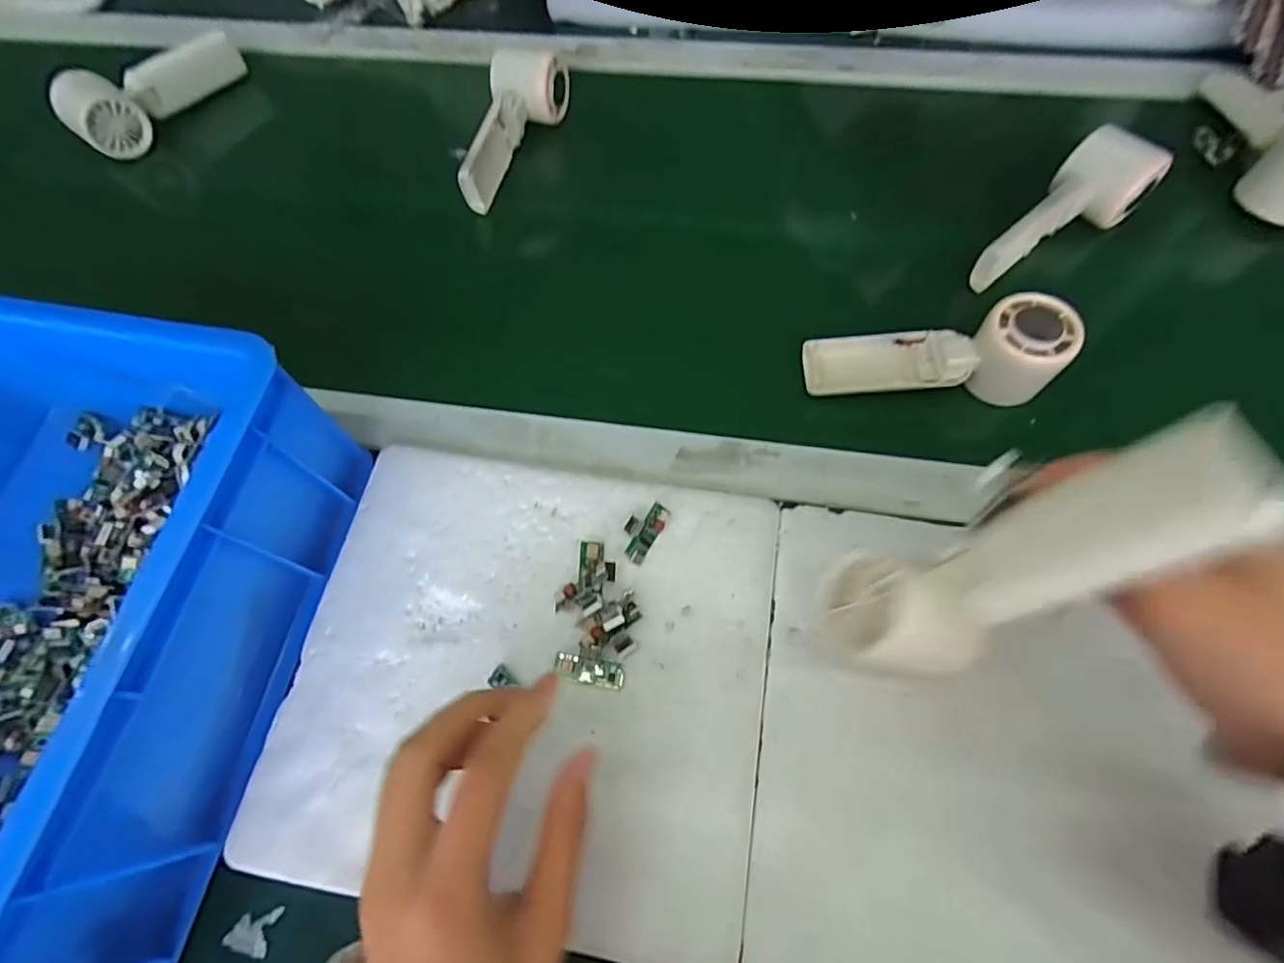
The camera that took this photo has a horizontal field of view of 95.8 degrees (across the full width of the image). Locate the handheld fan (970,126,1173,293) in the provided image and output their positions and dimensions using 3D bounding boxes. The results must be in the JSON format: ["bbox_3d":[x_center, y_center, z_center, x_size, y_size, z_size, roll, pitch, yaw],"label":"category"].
[{"bbox_3d":[0.314,-0.203,0.447,0.149,0.057,0.055,-36,68,3],"label":"handheld fan"}]

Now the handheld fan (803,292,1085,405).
[{"bbox_3d":[0.198,-0.090,0.396,0.160,0.050,0.050,2,67,3],"label":"handheld fan"}]

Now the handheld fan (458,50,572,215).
[{"bbox_3d":[-0.110,-0.311,0.504,0.055,0.051,0.156,9,67,7],"label":"handheld fan"}]

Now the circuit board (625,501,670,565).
[{"bbox_3d":[0.001,0.029,0.357,0.021,0.004,0.040,37,76,-8],"label":"circuit board"}]

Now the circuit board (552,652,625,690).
[{"bbox_3d":[-0.029,0.107,0.328,0.039,0.008,0.014,9,67,6],"label":"circuit board"}]

